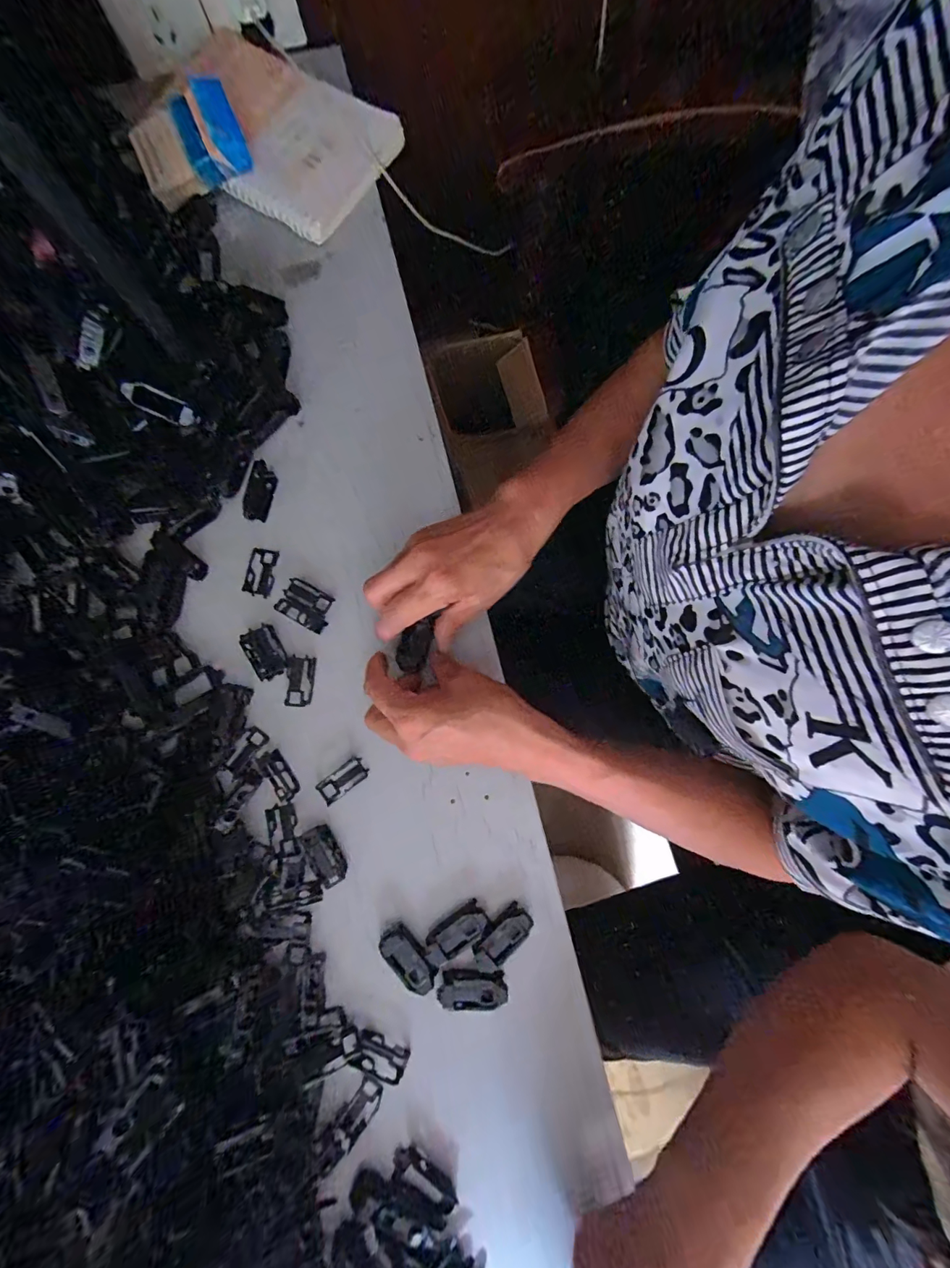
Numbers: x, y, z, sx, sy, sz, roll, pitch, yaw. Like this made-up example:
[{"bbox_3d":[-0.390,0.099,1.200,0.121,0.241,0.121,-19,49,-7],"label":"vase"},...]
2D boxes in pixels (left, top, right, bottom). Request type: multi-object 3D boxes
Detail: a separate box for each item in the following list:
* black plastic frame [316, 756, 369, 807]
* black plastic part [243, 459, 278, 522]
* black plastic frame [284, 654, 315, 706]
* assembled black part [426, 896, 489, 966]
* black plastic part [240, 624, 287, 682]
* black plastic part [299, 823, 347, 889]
[{"bbox_3d":[-0.103,0.114,0.345,0.038,0.004,0.019,-37,82,-7],"label":"black plastic frame"},{"bbox_3d":[-0.179,-0.118,0.368,0.022,0.011,0.048,20,83,-25],"label":"black plastic part"},{"bbox_3d":[-0.141,0.038,0.354,0.021,0.013,0.039,3,80,0],"label":"black plastic frame"},{"bbox_3d":[-0.015,0.222,0.328,0.050,0.007,0.024,-34,82,-6],"label":"assembled black part"},{"bbox_3d":[-0.168,0.014,0.352,0.027,0.008,0.041,-25,81,-5],"label":"black plastic part"},{"bbox_3d":[-0.114,0.167,0.333,0.023,0.007,0.043,-32,82,-6],"label":"black plastic part"}]

